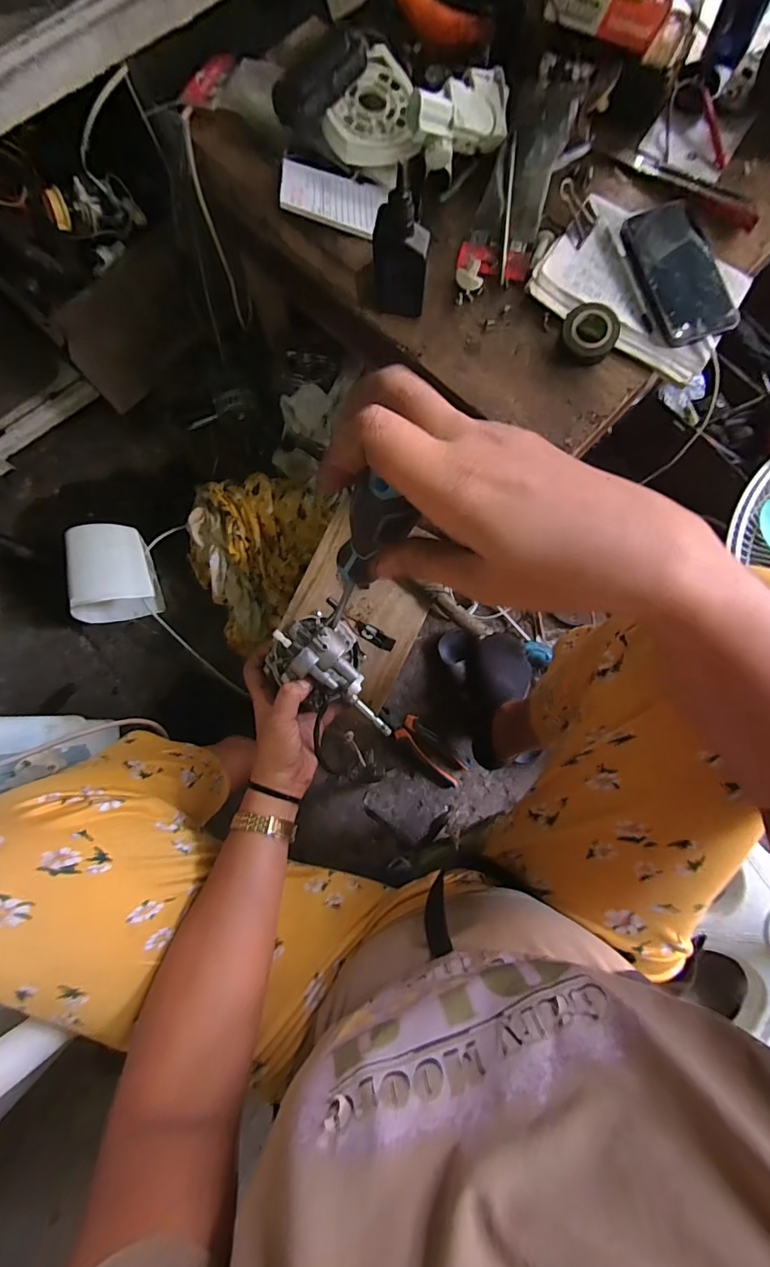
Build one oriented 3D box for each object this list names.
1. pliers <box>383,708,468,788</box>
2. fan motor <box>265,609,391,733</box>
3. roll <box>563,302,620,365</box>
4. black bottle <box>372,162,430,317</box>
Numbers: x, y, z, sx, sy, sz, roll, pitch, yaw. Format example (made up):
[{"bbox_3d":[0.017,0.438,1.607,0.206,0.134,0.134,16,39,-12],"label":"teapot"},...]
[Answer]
[{"bbox_3d":[0.062,0.181,0.765,0.161,0.013,0.050,45,85,6],"label":"pliers"},{"bbox_3d":[-0.048,0.042,0.433,0.083,0.070,0.129,-40,83,-5],"label":"fan motor"},{"bbox_3d":[0.227,-0.332,0.516,0.057,0.021,0.066,-10,82,-1],"label":"roll"},{"bbox_3d":[0.016,-0.387,0.473,0.054,0.123,0.029,1,82,1],"label":"black bottle"}]

